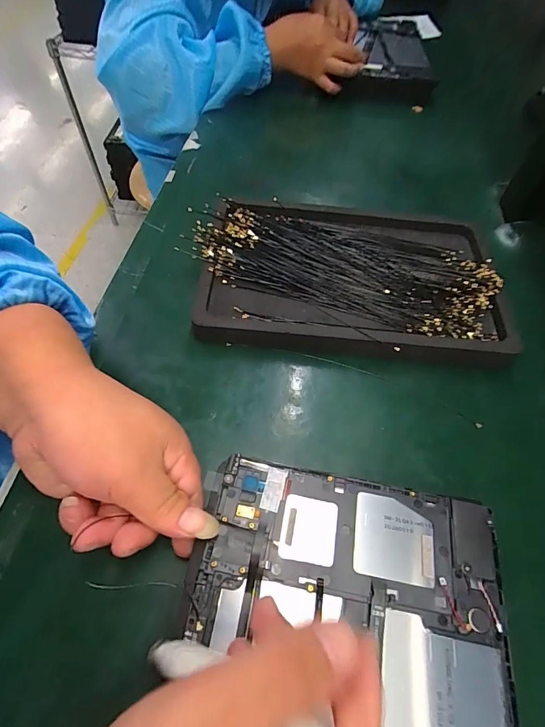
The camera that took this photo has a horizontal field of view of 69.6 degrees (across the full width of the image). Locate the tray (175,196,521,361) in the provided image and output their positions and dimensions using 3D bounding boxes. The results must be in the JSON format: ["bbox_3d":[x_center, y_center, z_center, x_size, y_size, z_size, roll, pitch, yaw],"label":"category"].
[{"bbox_3d":[0.057,-0.073,0.325,0.243,0.028,0.148,6,58,1],"label":"tray"}]

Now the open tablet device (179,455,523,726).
[{"bbox_3d":[0.029,0.164,0.157,0.148,0.008,0.238,7,58,2],"label":"open tablet device"}]

